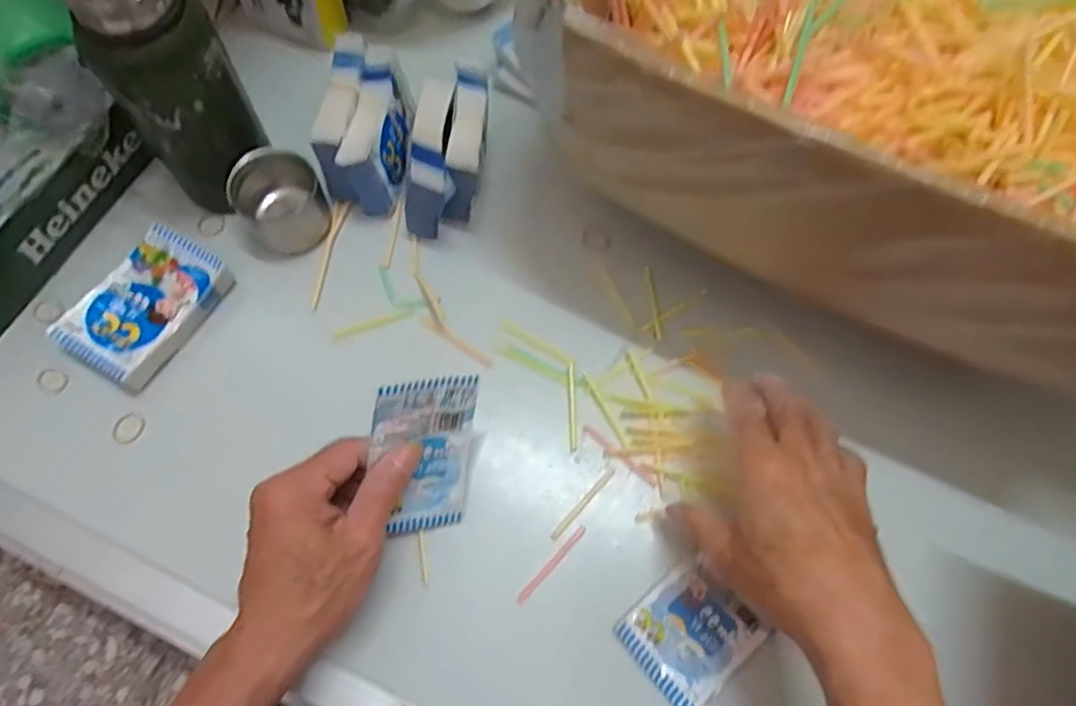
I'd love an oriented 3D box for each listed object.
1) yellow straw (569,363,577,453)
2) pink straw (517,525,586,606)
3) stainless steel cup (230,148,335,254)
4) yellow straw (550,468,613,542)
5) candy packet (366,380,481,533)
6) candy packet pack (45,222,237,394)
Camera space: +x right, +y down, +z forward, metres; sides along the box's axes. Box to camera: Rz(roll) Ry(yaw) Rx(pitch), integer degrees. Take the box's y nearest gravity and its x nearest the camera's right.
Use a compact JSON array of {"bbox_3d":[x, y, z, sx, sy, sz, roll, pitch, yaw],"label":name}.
[{"bbox_3d":[0.025,0.038,0.456,0.005,0.005,0.063,1,68,-2],"label":"yellow straw"},{"bbox_3d":[0.009,0.136,0.416,0.006,0.004,0.063,41,72,13],"label":"pink straw"},{"bbox_3d":[-0.191,-0.113,0.481,0.060,0.052,0.066,-33,73,-14],"label":"stainless steel cup"},{"bbox_3d":[0.031,0.100,0.431,0.006,0.004,0.061,41,72,13],"label":"yellow straw"},{"bbox_3d":[-0.070,0.065,0.399,0.065,0.103,0.013,-8,25,-33],"label":"candy packet"},{"bbox_3d":[-0.274,-0.033,0.455,0.068,0.028,0.104,30,70,10],"label":"candy packet pack"}]

